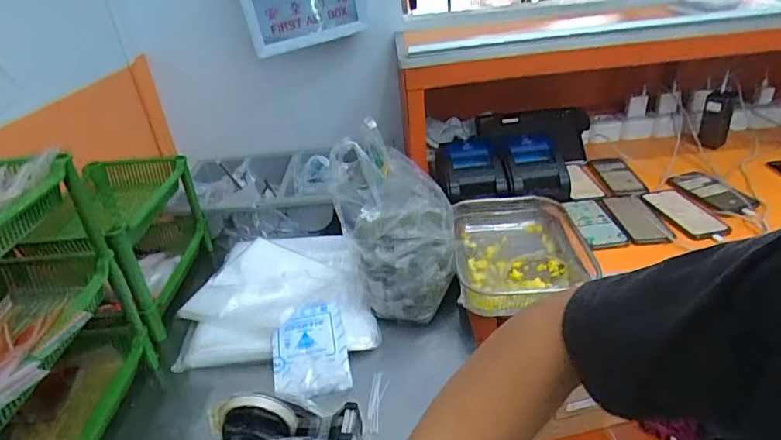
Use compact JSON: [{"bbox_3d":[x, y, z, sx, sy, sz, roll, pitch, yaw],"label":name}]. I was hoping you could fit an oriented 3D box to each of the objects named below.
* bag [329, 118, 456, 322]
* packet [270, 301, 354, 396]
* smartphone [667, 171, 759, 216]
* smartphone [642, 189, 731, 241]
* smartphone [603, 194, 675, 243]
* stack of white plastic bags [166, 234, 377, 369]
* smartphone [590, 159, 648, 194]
[{"bbox_3d":[0.008,0.002,0.817,0.185,0.250,0.193,-6,30,0],"label":"bag"},{"bbox_3d":[-0.118,0.187,0.734,0.104,0.013,0.150,-7,44,-8],"label":"packet"},{"bbox_3d":[0.649,-0.059,1.012,0.093,0.012,0.192,-10,30,-8],"label":"smartphone"},{"bbox_3d":[0.559,-0.015,0.961,0.079,0.009,0.168,-10,30,-8],"label":"smartphone"},{"bbox_3d":[0.480,-0.009,0.971,0.074,0.009,0.181,-3,30,4],"label":"smartphone"},{"bbox_3d":[-0.194,0.120,0.861,0.311,0.054,0.297,-9,30,-5],"label":"stack of white plastic bags"},{"bbox_3d":[0.520,-0.099,1.131,0.076,0.016,0.182,-5,30,2],"label":"smartphone"}]

